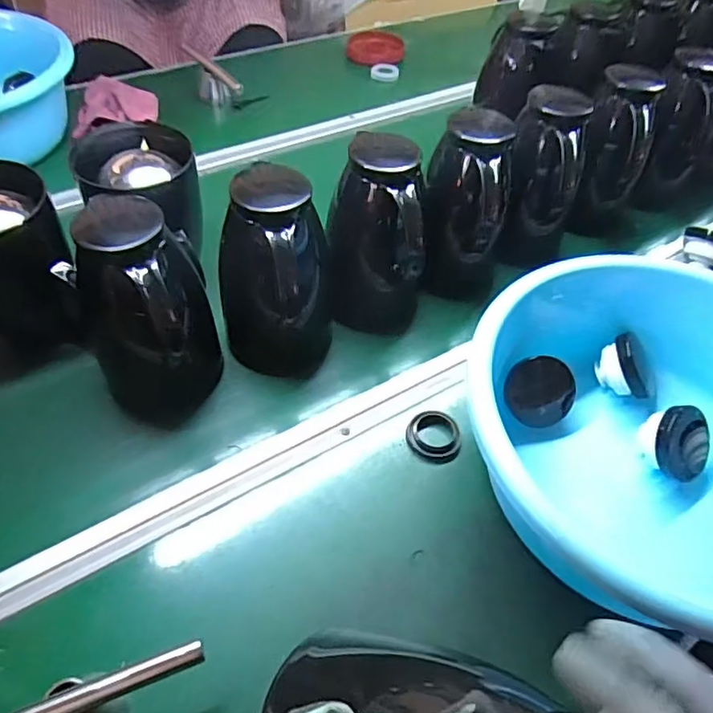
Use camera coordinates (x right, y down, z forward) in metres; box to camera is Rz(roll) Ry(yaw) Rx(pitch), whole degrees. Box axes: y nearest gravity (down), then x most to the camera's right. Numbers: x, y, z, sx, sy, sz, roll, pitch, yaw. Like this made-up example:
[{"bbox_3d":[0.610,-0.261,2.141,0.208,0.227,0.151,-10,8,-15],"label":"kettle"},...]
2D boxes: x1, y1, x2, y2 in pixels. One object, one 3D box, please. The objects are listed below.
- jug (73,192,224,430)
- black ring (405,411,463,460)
[{"bbox_3d":[-0.200,-0.039,0.555,0.111,0.215,0.112,-13,52,-14],"label":"jug"},{"bbox_3d":[0.082,0.083,0.611,0.057,0.012,0.051,4,50,0],"label":"black ring"}]

